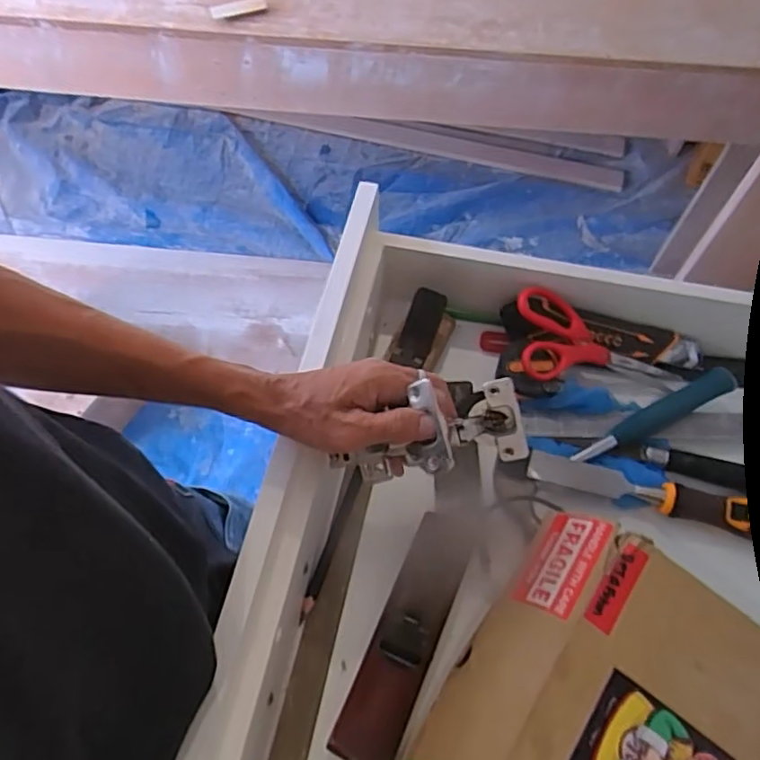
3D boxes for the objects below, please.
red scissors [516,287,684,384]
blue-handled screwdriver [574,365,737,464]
[{"bbox_3d":[0.213,-0.023,0.605,0.184,0.024,0.081,19,63,-13],"label":"red scissors"},{"bbox_3d":[0.256,0.034,0.577,0.177,0.017,0.022,-25,65,-11],"label":"blue-handled screwdriver"}]

